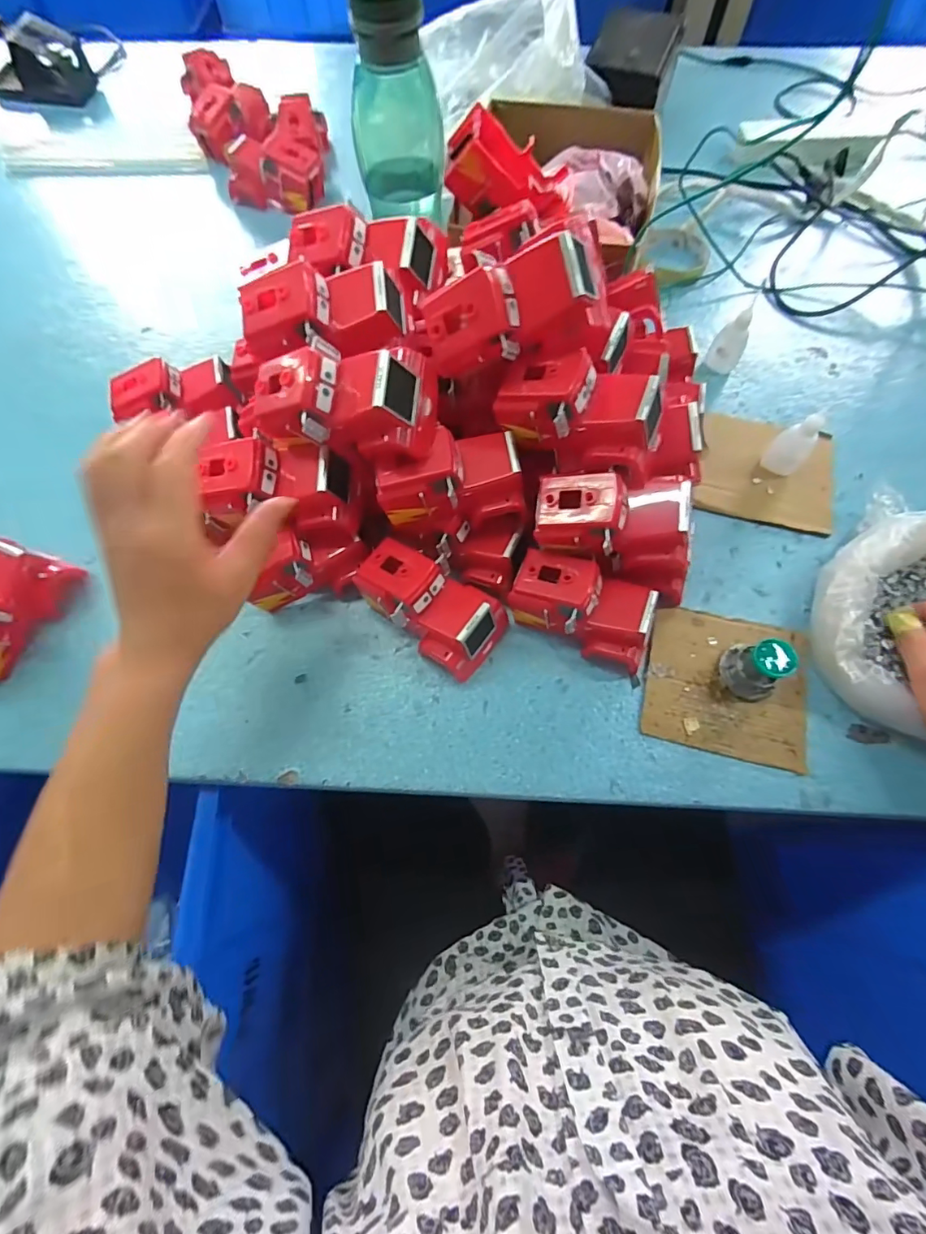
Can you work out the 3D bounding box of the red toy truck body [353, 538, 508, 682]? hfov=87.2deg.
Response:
[{"bbox_3d":[-0.030,-0.008,0.414,0.120,0.067,0.070,30,71,12],"label":"red toy truck body"}]

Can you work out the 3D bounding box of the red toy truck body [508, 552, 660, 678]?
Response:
[{"bbox_3d":[0.103,-0.006,0.411,0.121,0.066,0.056,24,70,10],"label":"red toy truck body"}]

